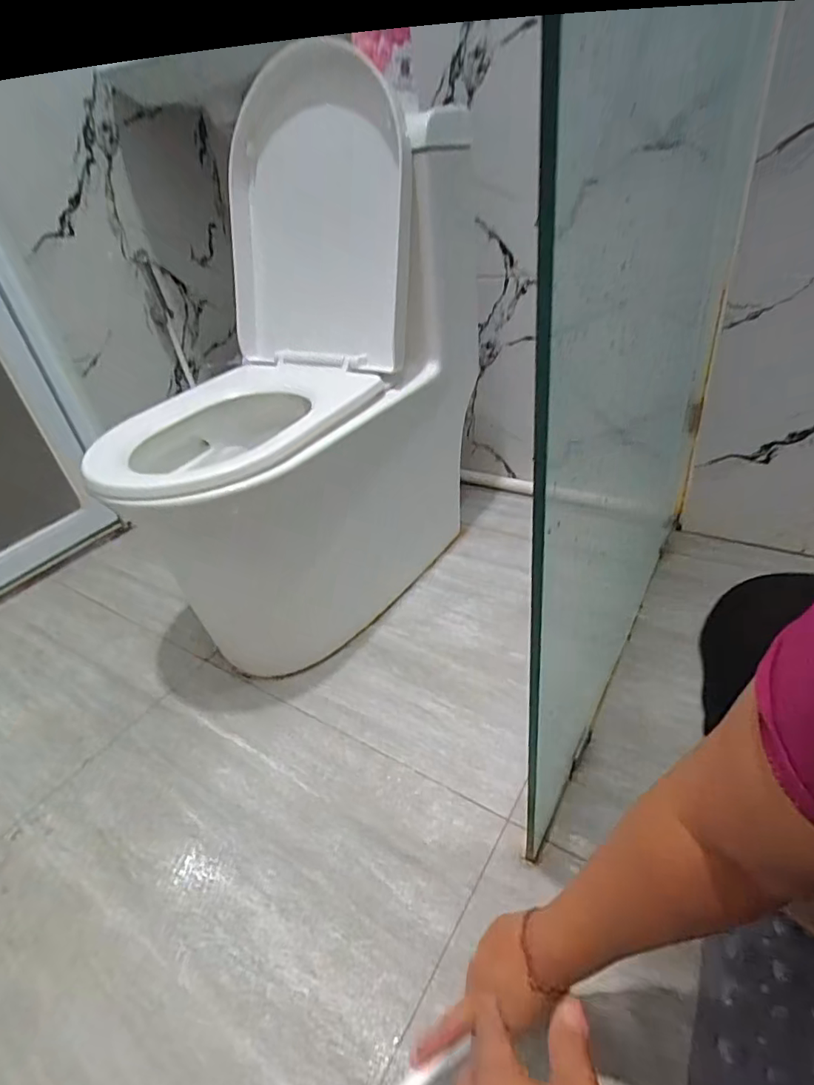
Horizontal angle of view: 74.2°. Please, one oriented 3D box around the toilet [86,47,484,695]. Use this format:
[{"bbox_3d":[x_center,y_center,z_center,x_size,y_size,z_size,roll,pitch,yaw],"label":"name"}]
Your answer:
[{"bbox_3d":[-0.120,-0.290,0.992,0.357,0.867,0.734,13,40,25],"label":"toilet"}]

